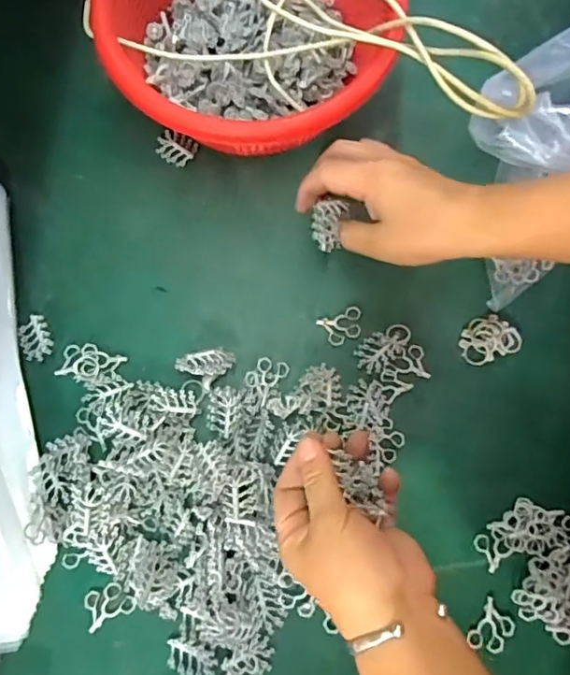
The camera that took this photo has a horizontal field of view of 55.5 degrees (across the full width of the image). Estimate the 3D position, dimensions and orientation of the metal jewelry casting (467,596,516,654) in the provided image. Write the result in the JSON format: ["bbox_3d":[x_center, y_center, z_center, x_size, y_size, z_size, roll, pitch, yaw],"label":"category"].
[{"bbox_3d":[0.146,0.206,0.382,0.025,0.004,0.035,37,80,6],"label":"metal jewelry casting"}]

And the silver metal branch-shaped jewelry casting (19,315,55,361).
[{"bbox_3d":[-0.195,0.000,0.422,0.024,0.004,0.036,-24,80,-6],"label":"silver metal branch-shaped jewelry casting"}]

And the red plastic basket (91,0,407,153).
[{"bbox_3d":[-0.027,-0.243,0.425,0.215,0.098,0.219,13,78,1],"label":"red plastic basket"}]

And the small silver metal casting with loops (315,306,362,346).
[{"bbox_3d":[0.045,-0.009,0.430,0.034,0.004,0.025,-22,79,-6],"label":"small silver metal casting with loops"}]

